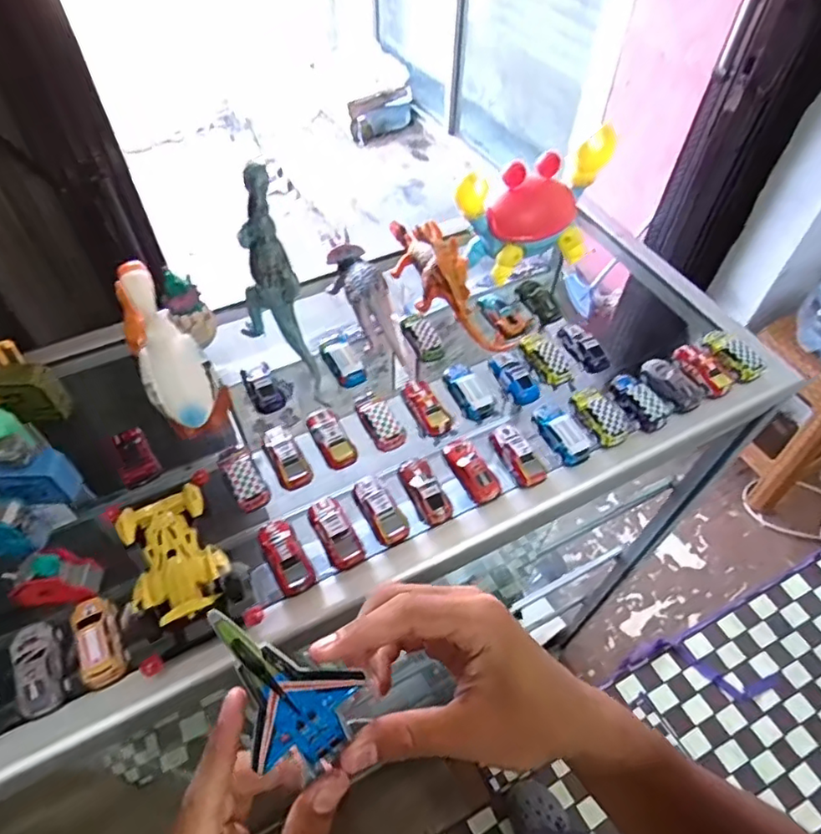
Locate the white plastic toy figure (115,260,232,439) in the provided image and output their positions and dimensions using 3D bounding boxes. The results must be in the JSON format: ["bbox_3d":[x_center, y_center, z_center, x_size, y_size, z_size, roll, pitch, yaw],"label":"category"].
[{"bbox_3d":[-0.210,-0.055,0.504,0.057,0.155,0.049,-26,17,-19],"label":"white plastic toy figure"}]

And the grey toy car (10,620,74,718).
[{"bbox_3d":[-0.262,0.177,0.408,0.029,0.019,0.062,-25,57,-18],"label":"grey toy car"}]

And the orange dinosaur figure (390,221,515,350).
[{"bbox_3d":[0.030,-0.155,0.615,0.050,0.067,0.212,-30,59,-22],"label":"orange dinosaur figure"}]

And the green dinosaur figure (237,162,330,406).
[{"bbox_3d":[-0.134,-0.115,0.553,0.058,0.194,0.127,-16,54,-12],"label":"green dinosaur figure"}]

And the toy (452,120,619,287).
[{"bbox_3d":[0.139,-0.229,0.640,0.166,0.119,0.052,-20,55,-15],"label":"toy"}]

